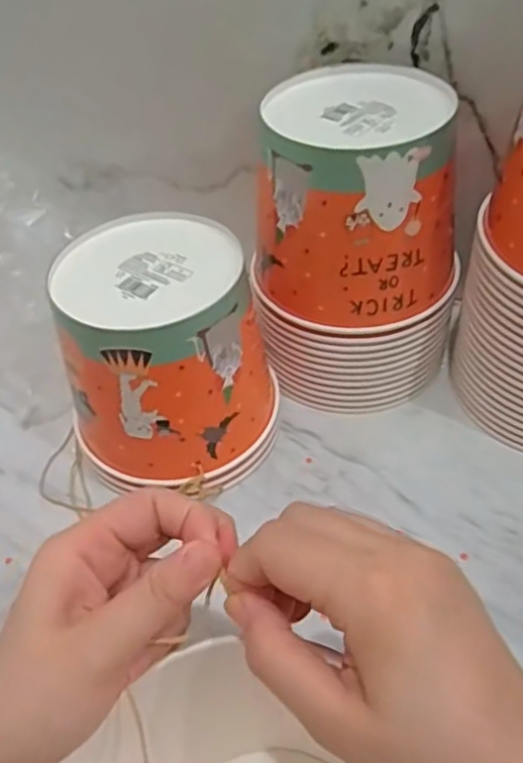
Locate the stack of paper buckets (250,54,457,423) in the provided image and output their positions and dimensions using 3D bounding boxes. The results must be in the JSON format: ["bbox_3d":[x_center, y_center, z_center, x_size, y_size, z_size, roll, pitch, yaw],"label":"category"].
[{"bbox_3d":[0.075,-0.099,0.514,0.146,0.222,0.137,4,47,9],"label":"stack of paper buckets"}]

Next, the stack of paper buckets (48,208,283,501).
[{"bbox_3d":[-0.065,-0.014,0.489,0.144,0.155,0.138,-11,47,-4],"label":"stack of paper buckets"}]

